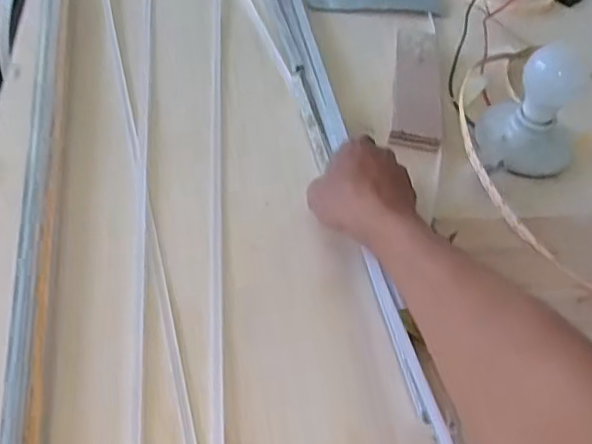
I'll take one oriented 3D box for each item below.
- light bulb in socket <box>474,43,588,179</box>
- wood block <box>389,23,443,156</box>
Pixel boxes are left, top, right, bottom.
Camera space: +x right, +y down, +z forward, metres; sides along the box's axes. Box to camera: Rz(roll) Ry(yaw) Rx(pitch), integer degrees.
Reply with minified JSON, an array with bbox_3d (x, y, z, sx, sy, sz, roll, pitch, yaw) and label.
[{"bbox_3d":[0.233,-0.110,0.571,0.097,0.094,0.096,25,51,15],"label":"light bulb in socket"},{"bbox_3d":[0.134,-0.156,0.656,0.050,0.010,0.209,9,49,2],"label":"wood block"}]

